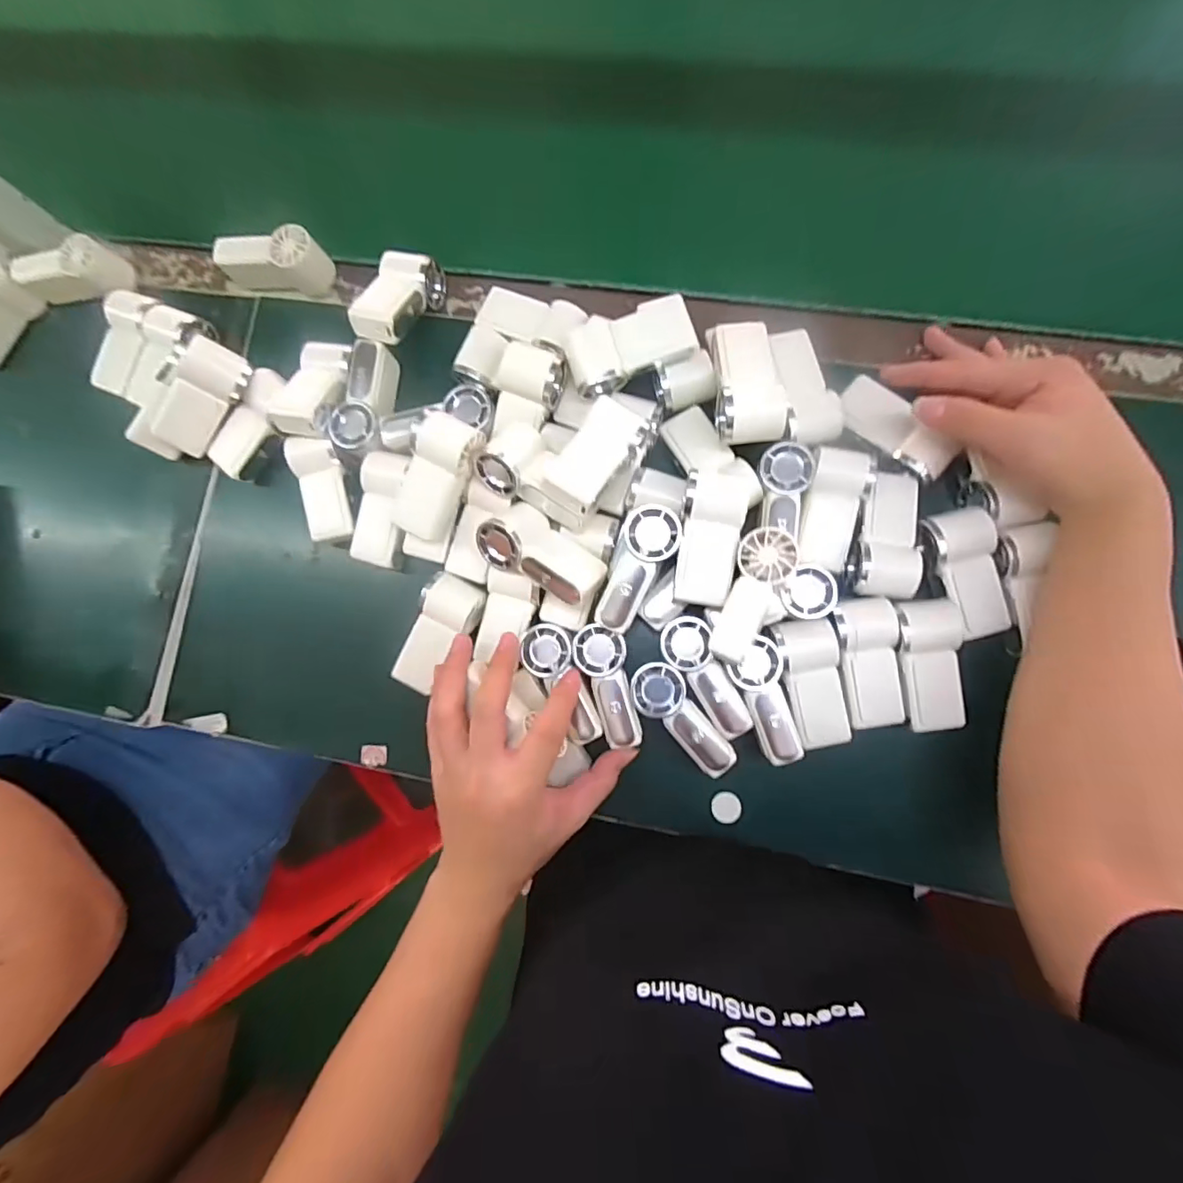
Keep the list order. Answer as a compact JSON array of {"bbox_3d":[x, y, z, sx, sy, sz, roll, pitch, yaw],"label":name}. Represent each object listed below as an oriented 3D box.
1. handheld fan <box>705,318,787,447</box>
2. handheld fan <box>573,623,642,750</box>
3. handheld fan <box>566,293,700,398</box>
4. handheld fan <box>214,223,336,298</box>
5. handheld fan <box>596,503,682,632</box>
[{"bbox_3d":[0.114,-0.157,0.395,0.051,0.035,0.102,-3,70,4],"label":"handheld fan"},{"bbox_3d":[0.014,0.072,0.406,0.037,0.028,0.095,-15,96,3],"label":"handheld fan"},{"bbox_3d":[0.030,-0.187,0.411,0.095,0.037,0.045,-21,83,2],"label":"handheld fan"},{"bbox_3d":[-0.283,-0.297,0.476,0.093,0.038,0.039,12,85,6],"label":"handheld fan"},{"bbox_3d":[0.032,-0.018,0.388,0.040,0.035,0.094,25,104,7],"label":"handheld fan"}]

